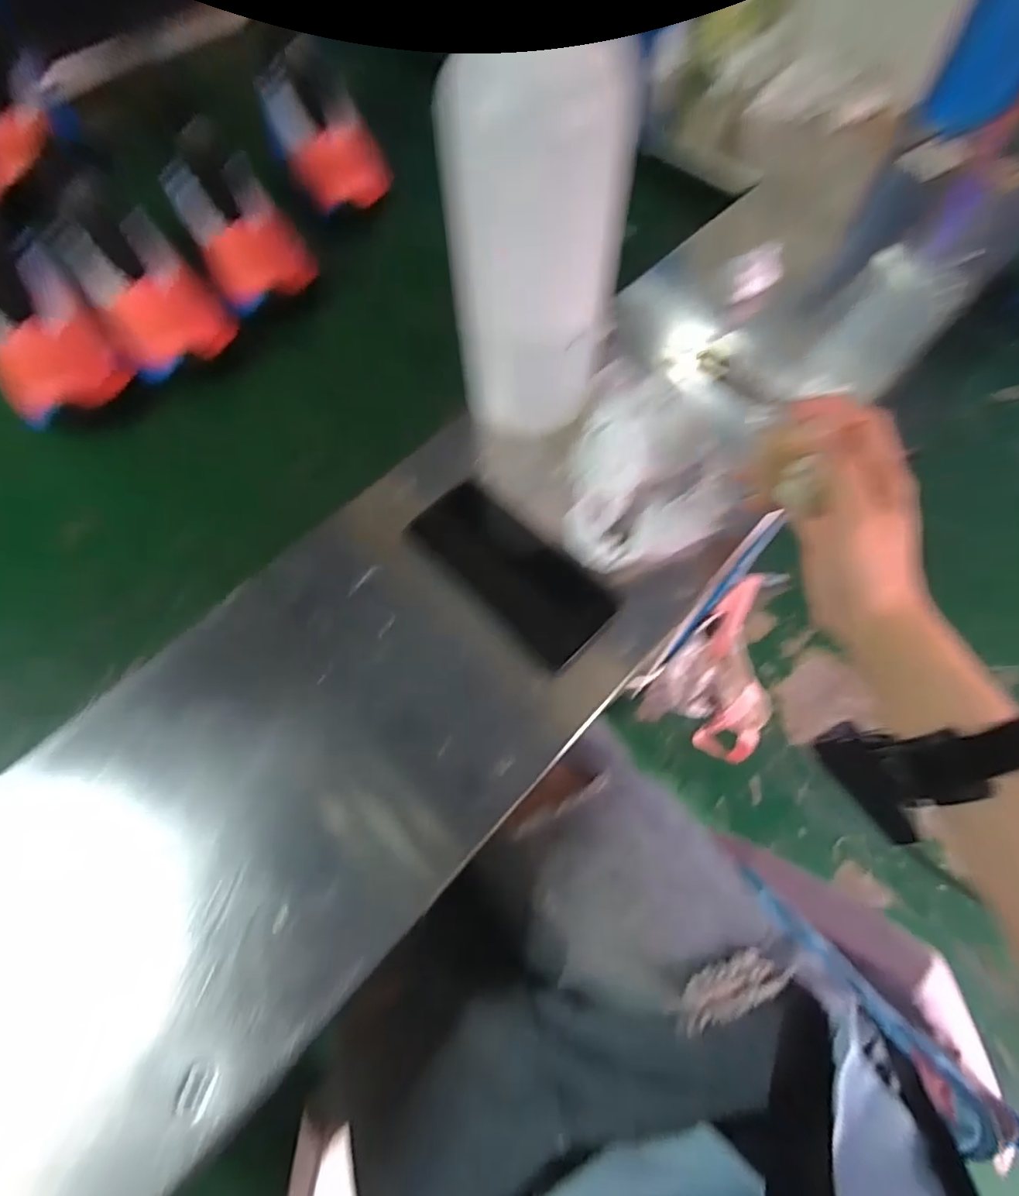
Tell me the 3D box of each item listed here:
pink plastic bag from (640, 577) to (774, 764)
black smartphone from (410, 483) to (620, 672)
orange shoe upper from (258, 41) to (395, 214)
[{"bbox_3d":[0.339,0.107,0.882,0.170,0.363,0.134,-8,40,-5],"label":"pink plastic bag"},{"bbox_3d":[0.001,-0.023,0.382,0.146,0.011,0.064,40,71,18],"label":"black smartphone"},{"bbox_3d":[-0.200,-0.503,0.603,0.099,0.101,0.133,-28,67,-12],"label":"orange shoe upper"}]

